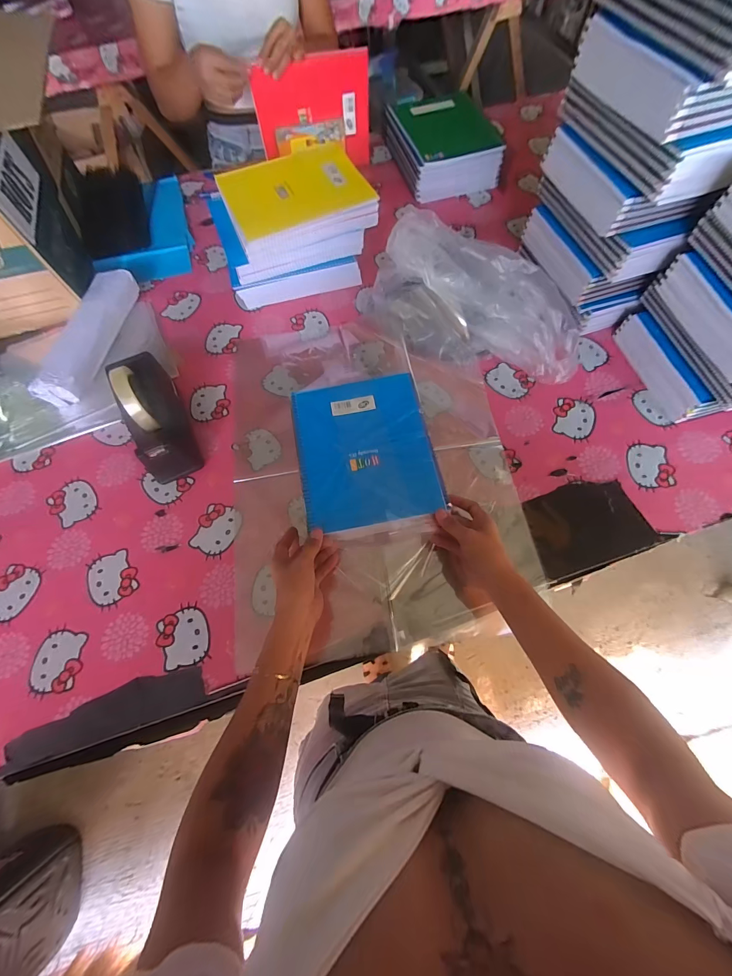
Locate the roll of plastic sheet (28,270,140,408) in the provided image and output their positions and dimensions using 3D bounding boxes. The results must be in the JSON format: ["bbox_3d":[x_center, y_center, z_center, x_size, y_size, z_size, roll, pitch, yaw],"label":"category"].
[{"bbox_3d":[-0.529,-0.293,0.696,0.071,0.066,0.310,6,67,5],"label":"roll of plastic sheet"}]

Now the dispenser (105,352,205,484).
[{"bbox_3d":[-0.356,-0.124,0.582,0.081,0.134,0.192,-24,68,-8],"label":"dispenser"}]

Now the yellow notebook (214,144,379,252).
[{"bbox_3d":[-0.126,-0.538,0.649,0.246,0.009,0.165,-20,78,-4],"label":"yellow notebook"}]

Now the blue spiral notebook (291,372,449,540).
[{"bbox_3d":[-0.001,-0.055,0.558,0.203,0.018,0.265,-10,67,-2],"label":"blue spiral notebook"}]

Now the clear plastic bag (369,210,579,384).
[{"bbox_3d":[0.184,-0.311,0.614,0.379,0.187,0.120,27,70,13],"label":"clear plastic bag"}]

